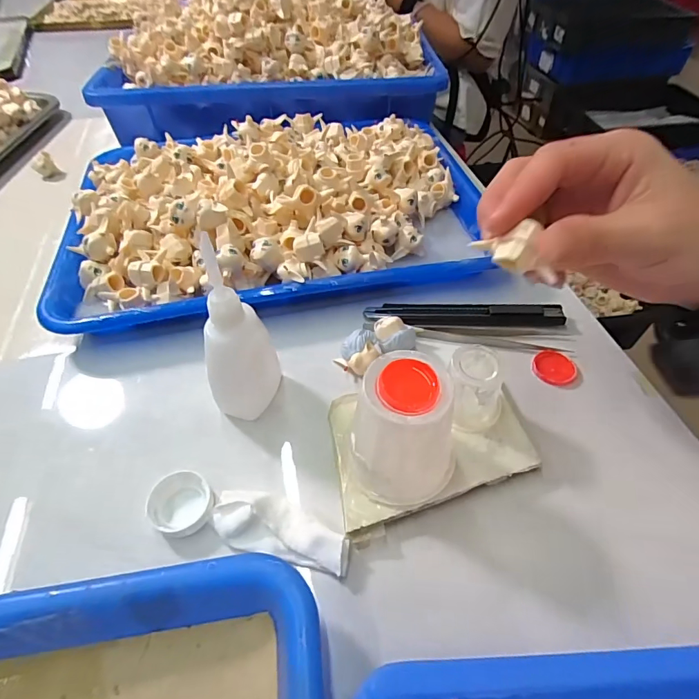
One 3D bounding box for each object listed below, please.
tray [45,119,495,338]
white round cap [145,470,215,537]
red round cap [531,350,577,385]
[{"bbox_3d":[-0.059,-0.124,0.358,0.329,0.053,0.236,-10,51,-8],"label":"tray"},{"bbox_3d":[-0.087,0.078,0.223,0.030,0.008,0.034,-37,59,-26],"label":"white round cap"},{"bbox_3d":[0.129,0.011,0.275,0.026,0.004,0.027,0,51,0],"label":"red round cap"}]

